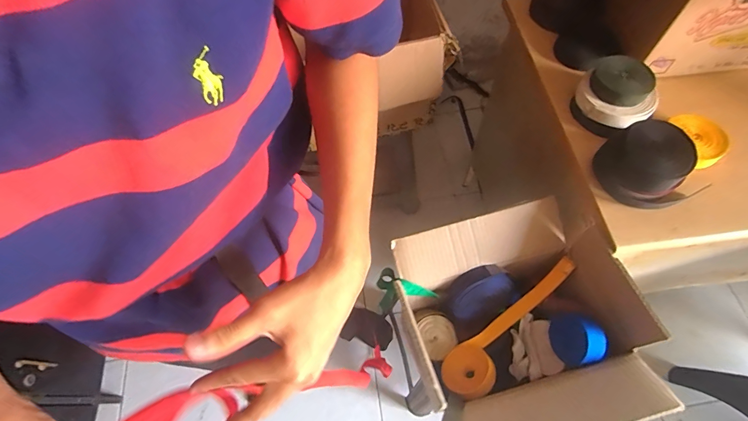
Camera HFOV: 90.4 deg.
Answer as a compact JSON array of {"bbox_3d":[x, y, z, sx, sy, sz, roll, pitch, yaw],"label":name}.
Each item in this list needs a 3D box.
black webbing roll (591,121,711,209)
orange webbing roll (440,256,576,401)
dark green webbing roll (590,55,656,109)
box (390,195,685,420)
[{"bbox_3d":[0.411,-0.070,0.561,0.115,0.093,0.126,-12,64,-3],"label":"black webbing roll"},{"bbox_3d":[0.241,0.209,0.648,0.294,0.084,0.077,-35,67,-14],"label":"orange webbing roll"},{"bbox_3d":[0.407,-0.216,0.609,0.086,0.028,0.096,29,69,16],"label":"dark green webbing roll"},{"bbox_3d":[0.224,0.185,0.615,0.312,0.187,0.333,-13,64,-4],"label":"box"}]

